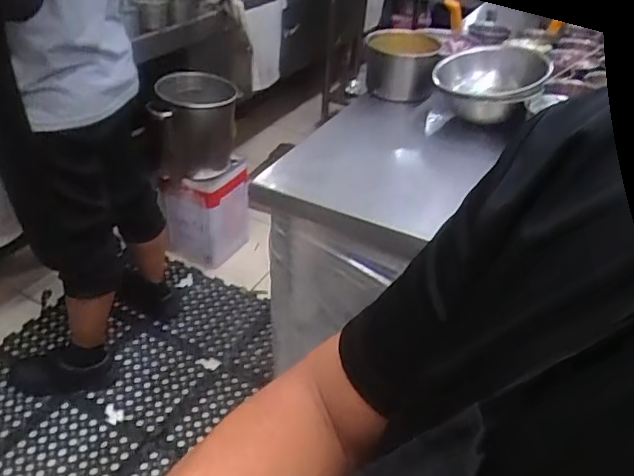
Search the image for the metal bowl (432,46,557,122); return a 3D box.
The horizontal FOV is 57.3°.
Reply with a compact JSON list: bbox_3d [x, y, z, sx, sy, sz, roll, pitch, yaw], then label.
[{"bbox_3d":[0.382,-0.349,1.280,0.229,0.119,0.214,16,37,17],"label":"metal bowl"}]

